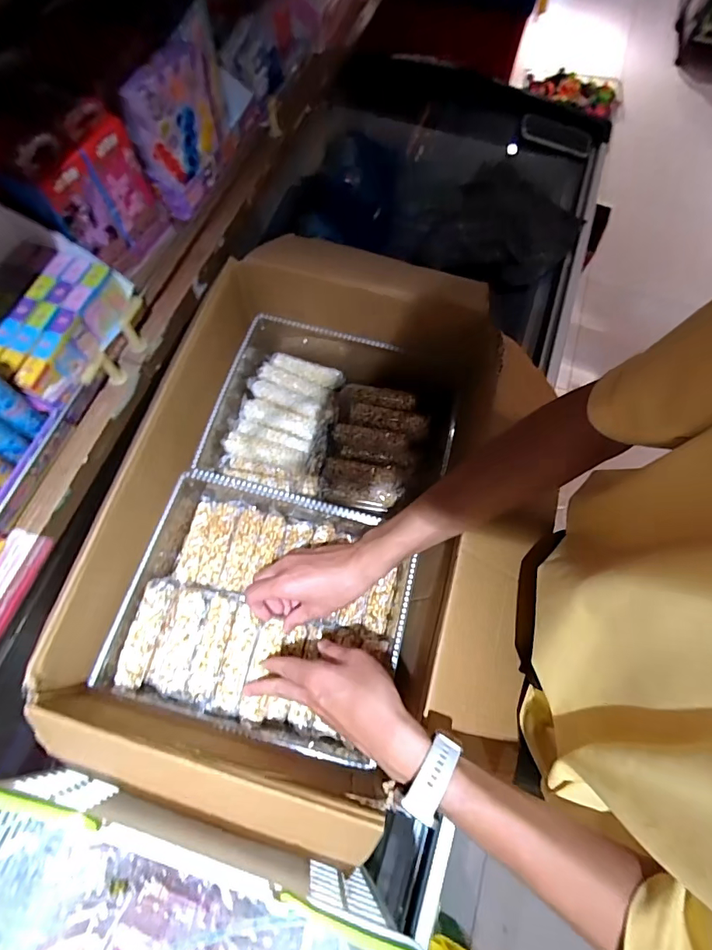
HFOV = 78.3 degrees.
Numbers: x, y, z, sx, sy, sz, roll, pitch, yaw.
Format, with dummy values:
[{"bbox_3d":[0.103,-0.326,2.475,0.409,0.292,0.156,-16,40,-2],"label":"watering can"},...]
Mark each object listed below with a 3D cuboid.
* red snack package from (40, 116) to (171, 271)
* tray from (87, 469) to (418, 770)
[{"bbox_3d":[-0.262,-0.291,0.467,0.018,0.114,0.117,25,70,8],"label":"red snack package"},{"bbox_3d":[-0.104,0.148,0.504,0.317,0.063,0.246,15,69,4],"label":"tray"}]

